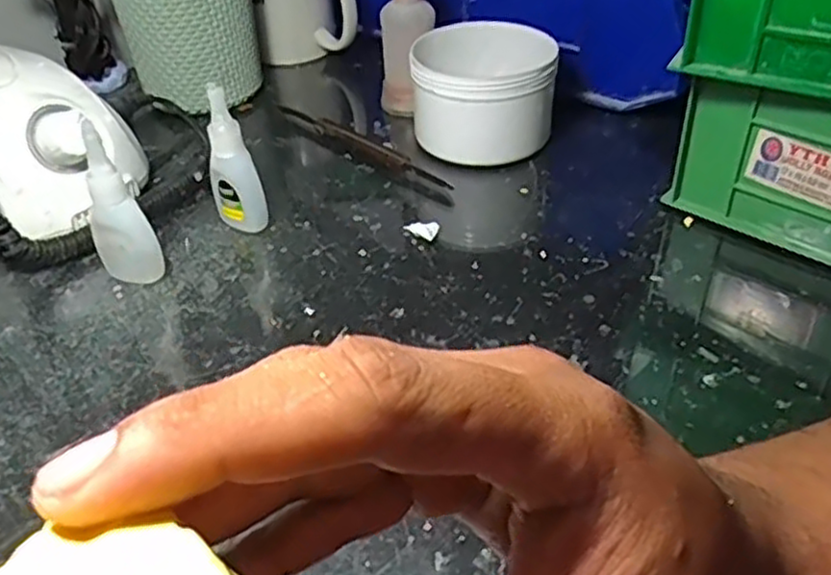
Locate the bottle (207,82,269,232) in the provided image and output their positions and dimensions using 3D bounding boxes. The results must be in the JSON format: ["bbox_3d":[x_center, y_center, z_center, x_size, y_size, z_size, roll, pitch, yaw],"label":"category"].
[{"bbox_3d":[-0.101,-0.068,0.406,0.022,0.085,0.018,30,50,33],"label":"bottle"}]

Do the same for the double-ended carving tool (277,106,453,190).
[{"bbox_3d":[-0.037,-0.095,0.491,0.156,0.013,0.012,31,50,34],"label":"double-ended carving tool"}]

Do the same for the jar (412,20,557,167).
[{"bbox_3d":[0.044,-0.125,0.478,0.088,0.065,0.076,3,40,7],"label":"jar"}]

